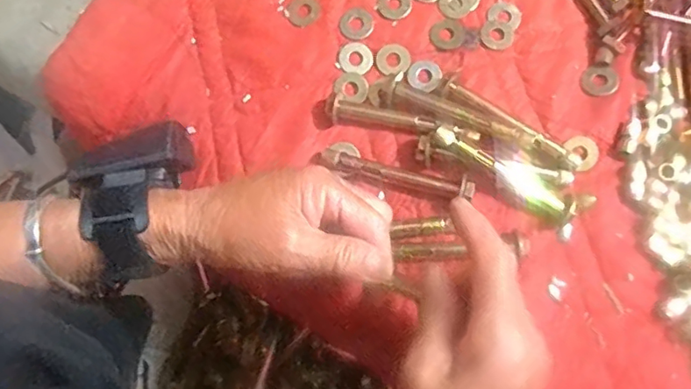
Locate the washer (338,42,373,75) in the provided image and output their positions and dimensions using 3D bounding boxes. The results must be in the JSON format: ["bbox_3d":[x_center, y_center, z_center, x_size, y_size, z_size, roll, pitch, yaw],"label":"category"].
[{"bbox_3d":[0.008,-0.100,0.400,0.024,0.004,0.025,0,76,-1],"label":"washer"}]

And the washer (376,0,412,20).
[{"bbox_3d":[0.036,-0.142,0.406,0.025,0.004,0.025,0,76,-1],"label":"washer"}]

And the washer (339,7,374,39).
[{"bbox_3d":[0.008,-0.126,0.402,0.025,0.004,0.023,0,76,-1],"label":"washer"}]

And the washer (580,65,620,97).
[{"bbox_3d":[0.182,-0.081,0.392,0.026,0.004,0.025,0,76,-1],"label":"washer"}]

